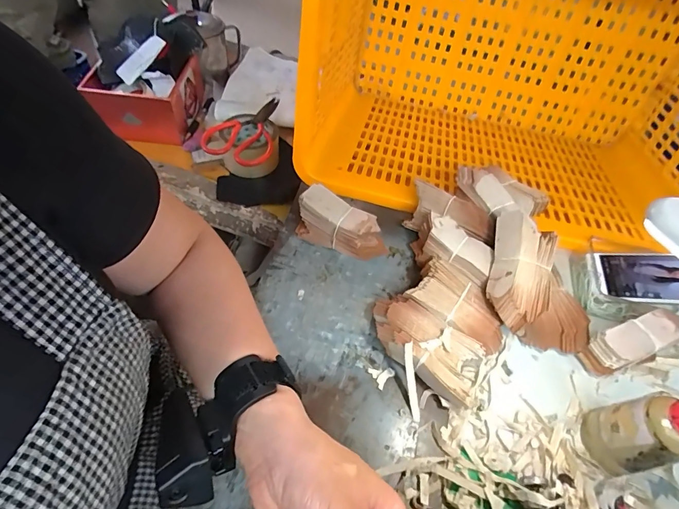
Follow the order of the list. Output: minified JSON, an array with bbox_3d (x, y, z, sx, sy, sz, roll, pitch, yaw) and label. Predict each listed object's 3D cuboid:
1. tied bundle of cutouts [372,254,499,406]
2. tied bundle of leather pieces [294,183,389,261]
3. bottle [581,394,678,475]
[{"bbox_3d":[0.120,0.084,0.453,0.140,0.046,0.135,37,60,21],"label":"tied bundle of cutouts"},{"bbox_3d":[0.005,-0.038,0.516,0.121,0.071,0.045,25,56,14],"label":"tied bundle of leather pieces"},{"bbox_3d":[0.294,0.156,0.348,0.050,0.172,0.061,12,54,4],"label":"bottle"}]

